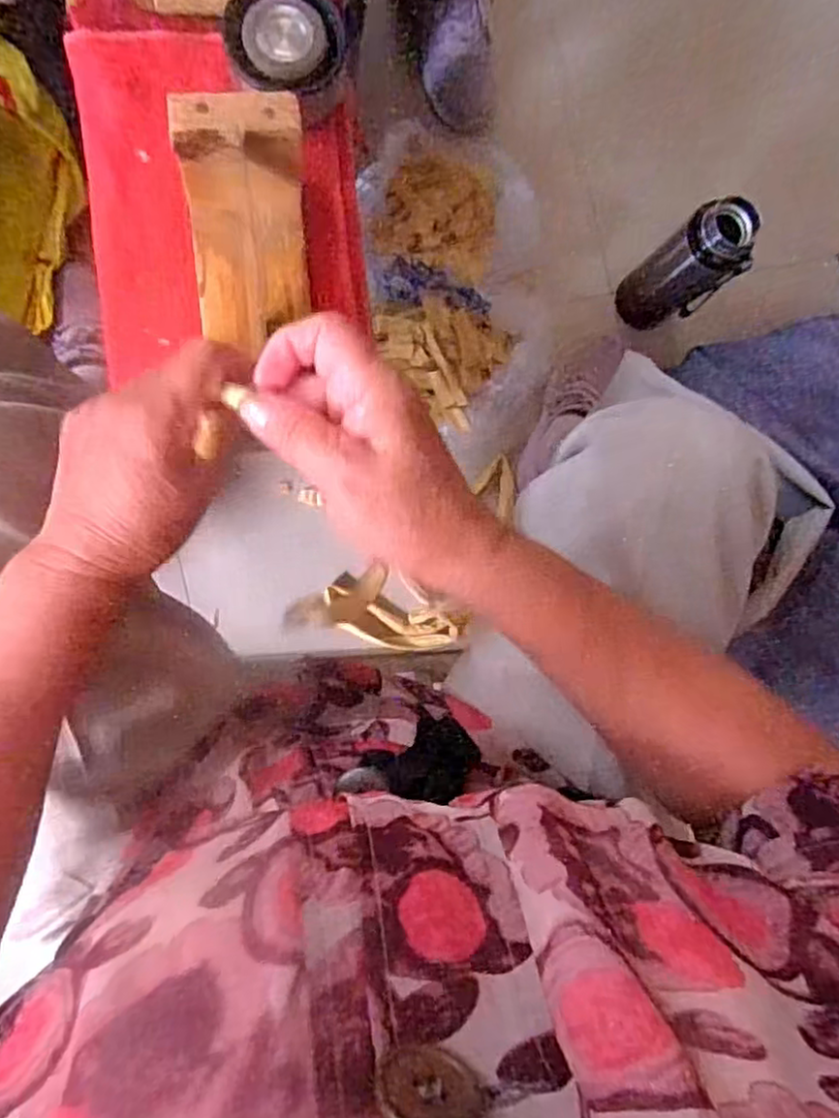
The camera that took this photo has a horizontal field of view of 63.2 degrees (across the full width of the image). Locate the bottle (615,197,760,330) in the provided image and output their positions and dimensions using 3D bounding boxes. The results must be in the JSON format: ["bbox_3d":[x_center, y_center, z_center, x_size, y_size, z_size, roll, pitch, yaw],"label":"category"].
[{"bbox_3d":[0.302,-0.328,0.789,0.069,0.194,0.082,-45,94,-7],"label":"bottle"}]

